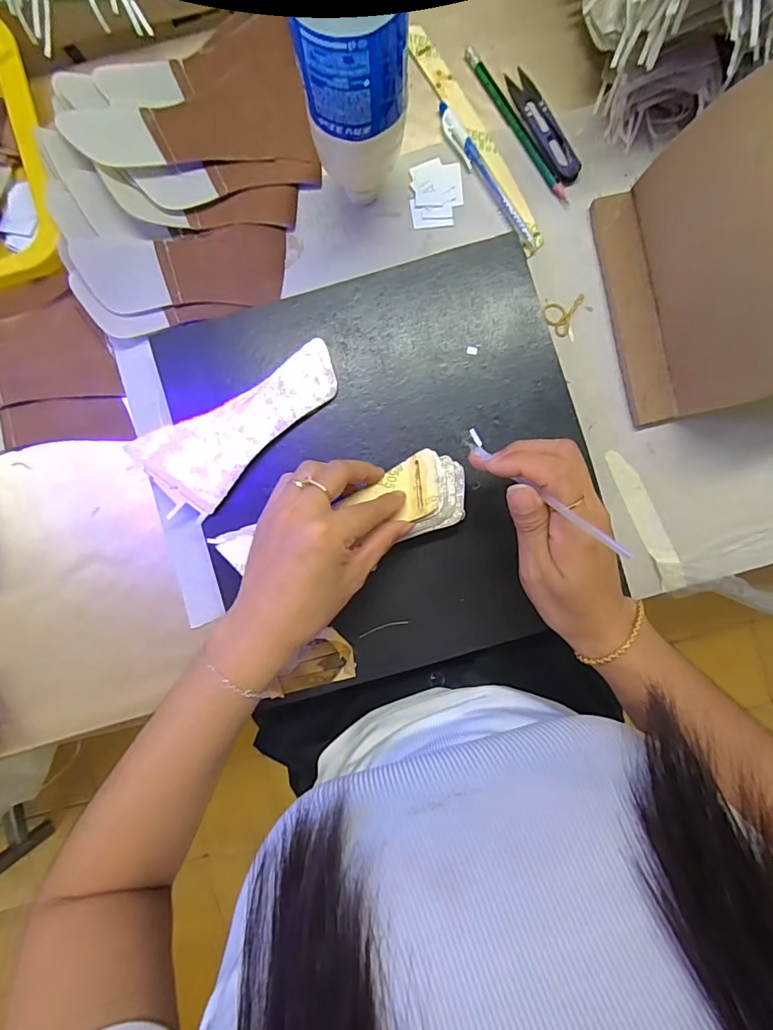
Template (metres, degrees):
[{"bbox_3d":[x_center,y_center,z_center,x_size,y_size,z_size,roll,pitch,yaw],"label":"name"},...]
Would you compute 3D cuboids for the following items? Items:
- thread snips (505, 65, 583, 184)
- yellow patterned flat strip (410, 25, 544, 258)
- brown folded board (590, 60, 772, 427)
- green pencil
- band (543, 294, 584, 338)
[{"bbox_3d":[0.126,-0.316,0.389,0.024,0.007,0.102,-26,91,1],"label":"thread snips"},{"bbox_3d":[0.074,-0.303,0.391,0.022,0.004,0.198,-31,91,1],"label":"yellow patterned flat strip"},{"bbox_3d":[0.229,-0.170,0.323,0.033,0.162,0.183,-16,93,-25],"label":"brown folded board"},{"bbox_3d":[0.106,-0.314,0.389,0.011,0.005,0.147,-32,91,1],"label":"green pencil"},{"bbox_3d":[0.142,-0.165,0.390,0.026,0.004,0.037,25,92,-1],"label":"band"}]

